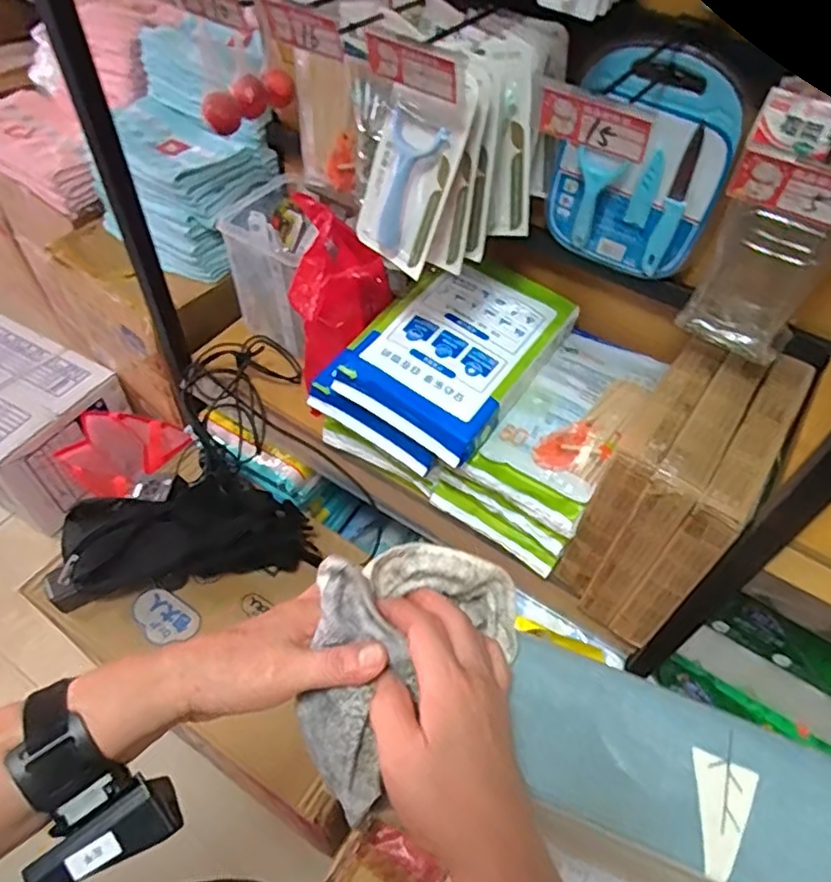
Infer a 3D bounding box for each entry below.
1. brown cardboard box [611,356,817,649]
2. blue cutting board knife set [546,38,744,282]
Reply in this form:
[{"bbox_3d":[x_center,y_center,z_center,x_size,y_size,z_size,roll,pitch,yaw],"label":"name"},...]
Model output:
[{"bbox_3d":[0.368,0.073,0.773,0.048,0.281,0.293,31,57,20],"label":"brown cardboard box"},{"bbox_3d":[0.246,-0.297,0.707,0.187,0.264,0.045,29,57,14],"label":"blue cutting board knife set"}]

